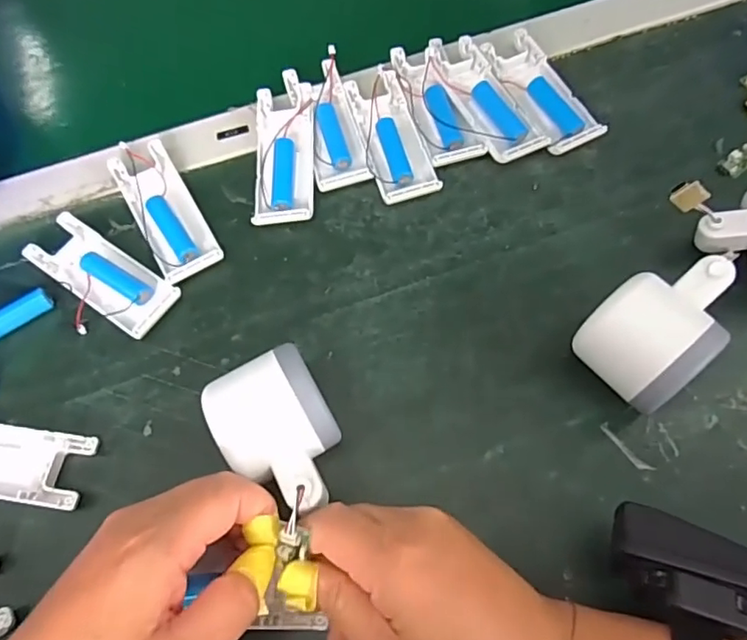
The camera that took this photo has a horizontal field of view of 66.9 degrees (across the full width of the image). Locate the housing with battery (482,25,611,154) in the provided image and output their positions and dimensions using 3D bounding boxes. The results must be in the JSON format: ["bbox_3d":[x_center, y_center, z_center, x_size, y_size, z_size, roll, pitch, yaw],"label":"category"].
[{"bbox_3d":[0.119,-0.162,0.406,0.042,0.017,0.102,-25,68,-7],"label":"housing with battery"}]

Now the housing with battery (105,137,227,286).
[{"bbox_3d":[-0.139,-0.074,0.375,0.038,0.025,0.104,-30,68,-9],"label":"housing with battery"}]

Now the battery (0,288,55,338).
[{"bbox_3d":[-0.225,-0.002,0.349,0.049,0.012,0.017,-36,69,-11],"label":"battery"}]

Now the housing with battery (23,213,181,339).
[{"bbox_3d":[-0.172,-0.028,0.359,0.100,0.011,0.040,31,72,15],"label":"housing with battery"}]

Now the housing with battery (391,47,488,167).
[{"bbox_3d":[0.044,-0.157,0.398,0.036,0.016,0.101,-17,67,-4],"label":"housing with battery"}]

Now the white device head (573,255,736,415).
[{"bbox_3d":[0.151,0.006,0.304,0.073,0.059,0.055,-39,70,-13],"label":"white device head"}]

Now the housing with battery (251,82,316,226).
[{"bbox_3d":[-0.061,-0.114,0.393,0.041,0.021,0.105,-2,67,2],"label":"housing with battery"}]

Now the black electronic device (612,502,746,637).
[{"bbox_3d":[0.138,0.108,0.239,0.070,0.024,0.040,23,70,13],"label":"black electronic device"}]

